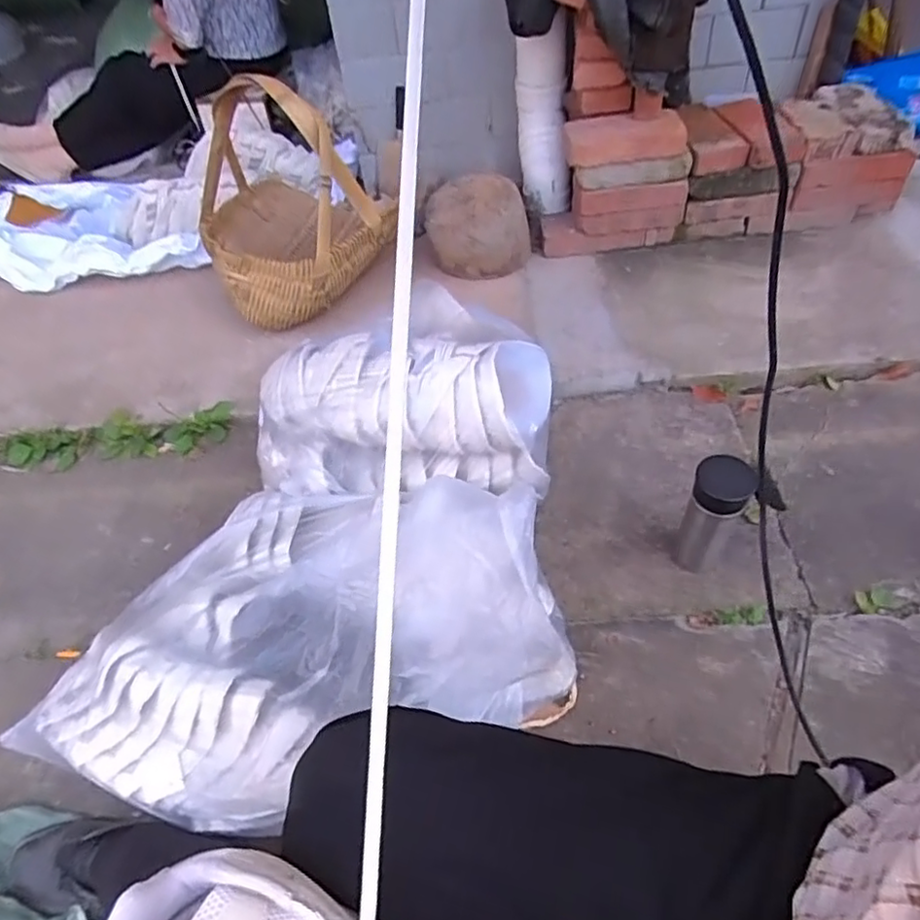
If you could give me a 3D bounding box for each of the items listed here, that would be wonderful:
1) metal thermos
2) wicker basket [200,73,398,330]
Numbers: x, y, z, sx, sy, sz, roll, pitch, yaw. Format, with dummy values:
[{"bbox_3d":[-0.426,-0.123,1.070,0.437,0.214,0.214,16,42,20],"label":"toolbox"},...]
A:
[{"bbox_3d":[0.361,0.090,0.904,0.072,0.209,0.073,22,54,23],"label":"metal thermos"},{"bbox_3d":[-0.362,-0.569,1.328,0.394,0.386,0.413,-21,49,-13],"label":"wicker basket"}]

